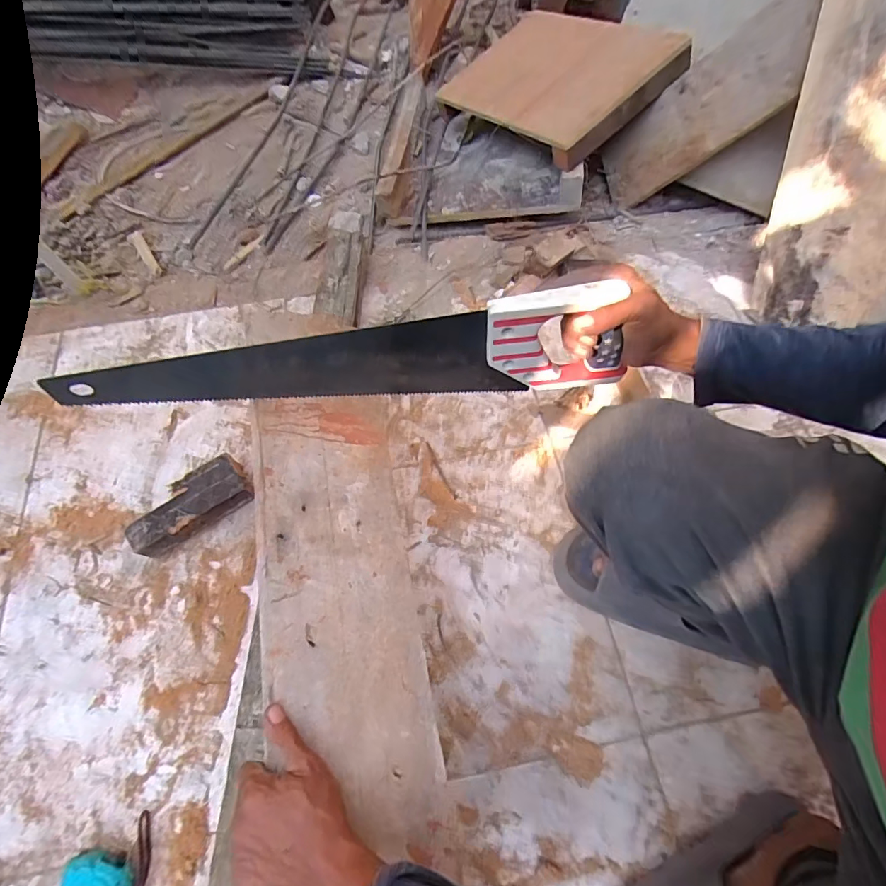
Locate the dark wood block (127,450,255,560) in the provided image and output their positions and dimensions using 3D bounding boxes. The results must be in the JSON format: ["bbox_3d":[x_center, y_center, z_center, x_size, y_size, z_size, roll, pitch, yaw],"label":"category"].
[{"bbox_3d":[-0.360,0.093,0.648,0.164,0.046,0.077,-38,70,-16],"label":"dark wood block"}]

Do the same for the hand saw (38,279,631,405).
[{"bbox_3d":[-0.084,-0.075,0.429,0.511,0.105,0.033,-6,65,-4],"label":"hand saw"}]

